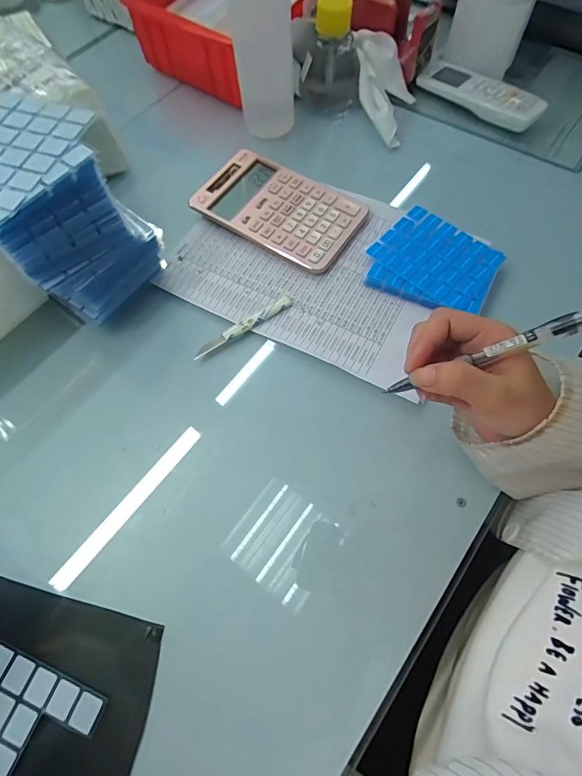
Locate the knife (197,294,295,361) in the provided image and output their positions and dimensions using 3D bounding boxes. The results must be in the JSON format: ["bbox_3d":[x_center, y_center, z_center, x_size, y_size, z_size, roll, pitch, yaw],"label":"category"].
[{"bbox_3d":[-0.046,-0.061,0.401,0.108,0.004,0.013,-32,68,-13],"label":"knife"}]

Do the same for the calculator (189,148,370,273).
[{"bbox_3d":[-0.014,-0.201,0.455,0.175,0.015,0.106,30,69,15],"label":"calculator"}]

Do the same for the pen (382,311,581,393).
[{"bbox_3d":[0.127,-0.023,0.265,0.137,0.008,0.013,-21,65,17],"label":"pen"}]

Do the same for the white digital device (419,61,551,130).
[{"bbox_3d":[0.237,-0.378,0.521,0.051,0.032,0.171,-41,70,-16],"label":"white digital device"}]

